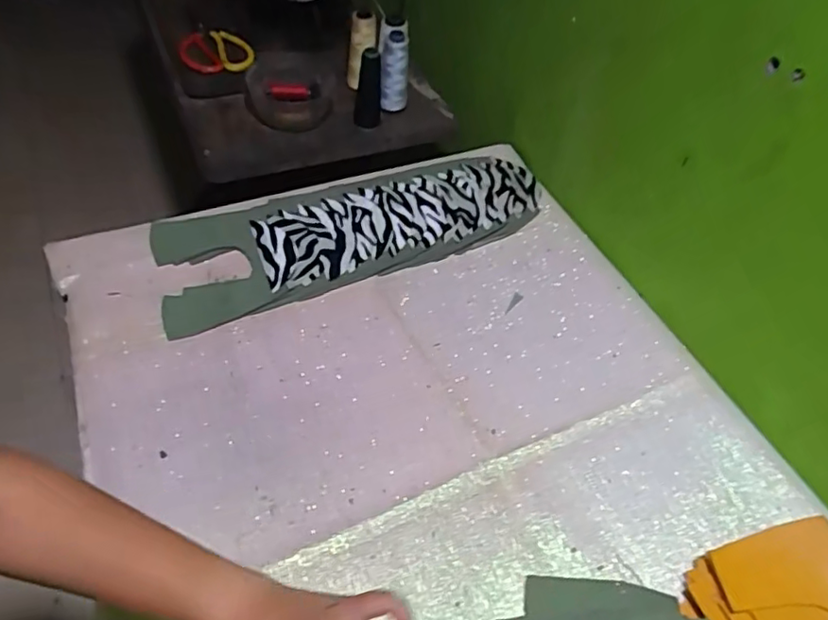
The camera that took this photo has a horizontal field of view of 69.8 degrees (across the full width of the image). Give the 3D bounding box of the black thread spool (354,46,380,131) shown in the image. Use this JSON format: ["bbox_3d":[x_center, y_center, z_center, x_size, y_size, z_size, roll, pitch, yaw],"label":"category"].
[{"bbox_3d":[-0.066,-0.320,0.850,0.039,0.116,0.040,4,51,-3],"label":"black thread spool"}]

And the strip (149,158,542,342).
[{"bbox_3d":[-0.060,-0.101,0.734,0.486,0.013,0.147,-17,64,-19],"label":"strip"}]

